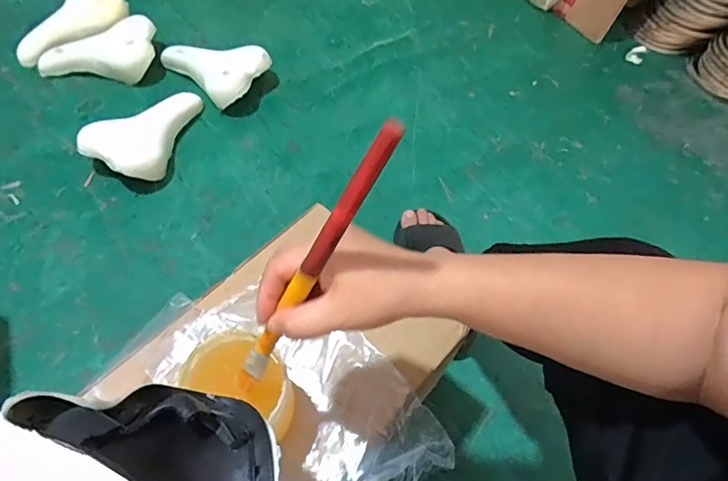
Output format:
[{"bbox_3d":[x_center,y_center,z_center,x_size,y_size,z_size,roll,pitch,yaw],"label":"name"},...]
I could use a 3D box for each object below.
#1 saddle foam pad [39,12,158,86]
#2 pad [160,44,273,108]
[{"bbox_3d":[-0.570,-0.402,1.060,0.252,0.089,0.160,-27,65,-19],"label":"saddle foam pad"},{"bbox_3d":[-0.326,-0.398,1.076,0.232,0.083,0.140,34,62,17],"label":"pad"}]

